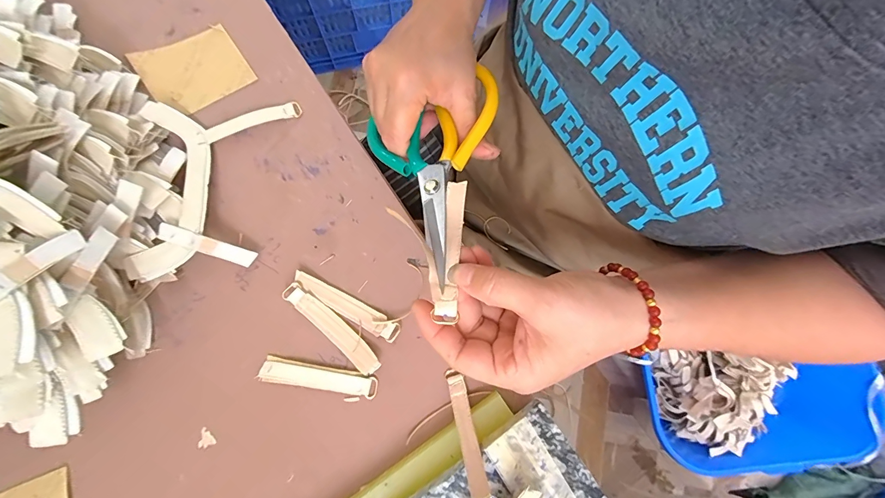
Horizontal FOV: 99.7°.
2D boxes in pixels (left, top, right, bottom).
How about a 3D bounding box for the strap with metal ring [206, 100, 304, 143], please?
[{"bbox_3d":[-0.176,-0.120,0.347,0.087,0.007,0.016,-21,81,-6],"label":"strap with metal ring"}]

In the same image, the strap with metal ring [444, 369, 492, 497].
[{"bbox_3d":[0.018,0.137,0.282,0.014,0.011,0.096,-10,46,-4],"label":"strap with metal ring"}]

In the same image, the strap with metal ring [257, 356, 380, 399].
[{"bbox_3d":[-0.102,0.106,0.309,0.095,0.004,0.020,10,79,0],"label":"strap with metal ring"}]

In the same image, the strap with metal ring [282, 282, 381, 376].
[{"bbox_3d":[-0.092,0.066,0.312,0.099,0.012,0.019,41,81,6],"label":"strap with metal ring"}]

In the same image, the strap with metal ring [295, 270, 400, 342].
[{"bbox_3d":[-0.081,0.047,0.317,0.098,0.008,0.018,31,80,4],"label":"strap with metal ring"}]

